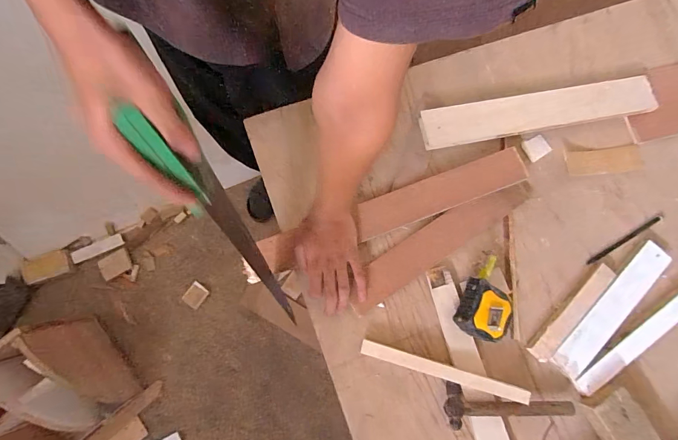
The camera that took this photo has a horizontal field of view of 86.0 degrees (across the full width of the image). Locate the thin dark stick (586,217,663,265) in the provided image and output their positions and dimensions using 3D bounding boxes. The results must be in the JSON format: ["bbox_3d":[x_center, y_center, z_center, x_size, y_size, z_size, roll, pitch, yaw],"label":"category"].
[{"bbox_3d":[0.492,0.034,0.624,0.163,0.010,0.008,-29,81,-7],"label":"thin dark stick"}]

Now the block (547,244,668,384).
[{"bbox_3d":[0.442,0.145,0.588,0.051,0.014,0.262,42,81,7],"label":"block"}]

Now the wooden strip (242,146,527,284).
[{"bbox_3d":[0.075,-0.012,0.587,0.475,0.021,0.061,-21,80,-3],"label":"wooden strip"}]

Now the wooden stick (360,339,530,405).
[{"bbox_3d":[0.155,0.228,0.548,0.251,0.023,0.023,17,79,2],"label":"wooden stick"}]

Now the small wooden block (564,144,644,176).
[{"bbox_3d":[0.465,-0.103,0.635,0.132,0.012,0.048,-6,70,-2],"label":"small wooden block"}]

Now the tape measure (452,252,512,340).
[{"bbox_3d":[0.236,0.126,0.571,0.080,0.049,0.123,25,79,4],"label":"tape measure"}]

